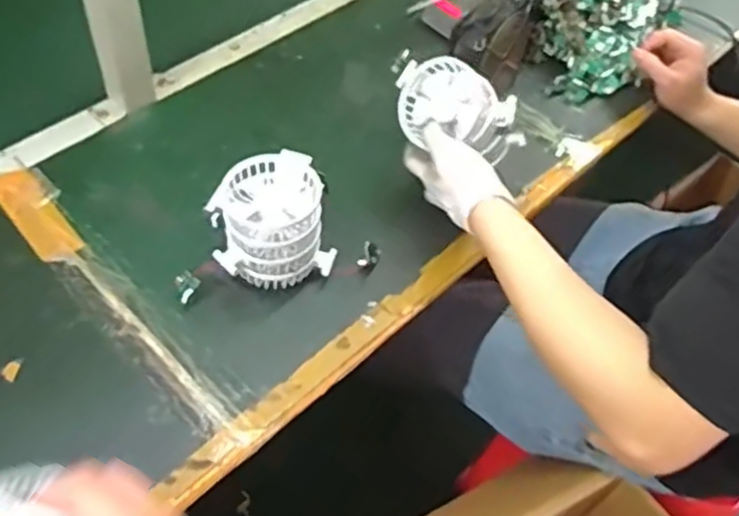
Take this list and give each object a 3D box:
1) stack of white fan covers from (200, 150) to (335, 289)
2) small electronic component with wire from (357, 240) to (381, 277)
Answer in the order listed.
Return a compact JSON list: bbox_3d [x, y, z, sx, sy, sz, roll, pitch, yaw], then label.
[{"bbox_3d":[-0.096,-0.034,0.695,0.106,0.091,0.093,-12,56,-14],"label":"stack of white fan covers"},{"bbox_3d":[0.000,0.000,0.732,0.019,0.012,0.033,21,55,10],"label":"small electronic component with wire"}]

